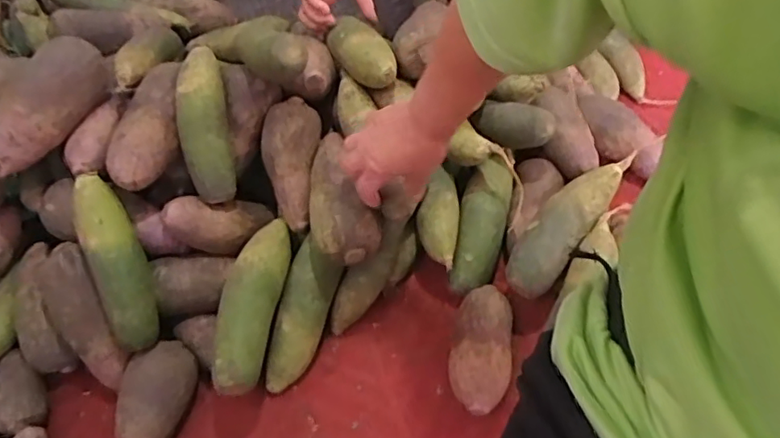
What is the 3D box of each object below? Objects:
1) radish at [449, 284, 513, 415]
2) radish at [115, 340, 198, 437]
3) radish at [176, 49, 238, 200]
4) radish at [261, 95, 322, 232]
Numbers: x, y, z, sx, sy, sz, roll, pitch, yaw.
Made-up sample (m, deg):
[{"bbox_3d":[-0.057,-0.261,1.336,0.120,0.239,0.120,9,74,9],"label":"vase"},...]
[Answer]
[{"bbox_3d":[0.101,0.147,0.644,0.062,0.060,0.133,6,55,8],"label":"radish"},{"bbox_3d":[-0.247,0.196,0.623,0.065,0.067,0.122,1,55,4],"label":"radish"},{"bbox_3d":[-0.211,-0.109,0.656,0.054,0.044,0.177,-9,82,-3],"label":"radish"},{"bbox_3d":[-0.113,-0.068,0.690,0.066,0.051,0.154,1,92,4],"label":"radish"}]

